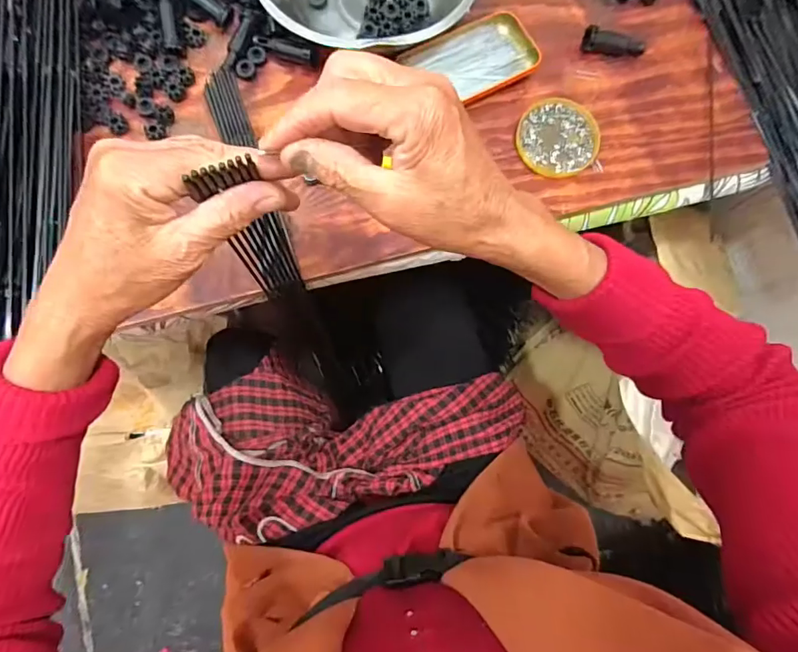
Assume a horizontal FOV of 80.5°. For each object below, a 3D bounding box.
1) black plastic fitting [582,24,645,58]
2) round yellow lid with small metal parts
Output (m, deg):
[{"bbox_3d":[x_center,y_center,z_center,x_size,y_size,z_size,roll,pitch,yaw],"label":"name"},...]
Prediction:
[{"bbox_3d":[0.236,-0.310,0.511,0.068,0.024,0.019,6,76,0],"label":"black plastic fitting"},{"bbox_3d":[0.163,-0.197,0.491,0.081,0.010,0.083,0,76,-2],"label":"round yellow lid with small metal parts"}]

